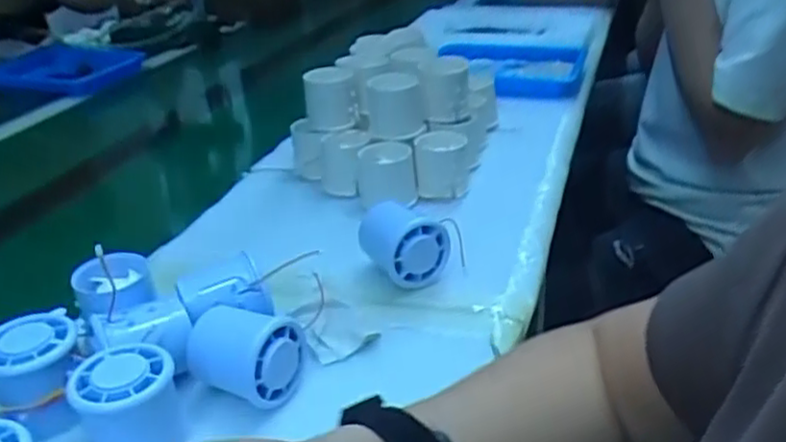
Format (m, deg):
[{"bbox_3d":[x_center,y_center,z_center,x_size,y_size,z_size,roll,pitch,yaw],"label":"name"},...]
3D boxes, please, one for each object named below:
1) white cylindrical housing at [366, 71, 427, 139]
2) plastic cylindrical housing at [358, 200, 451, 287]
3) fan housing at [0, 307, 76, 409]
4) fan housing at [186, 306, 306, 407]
[{"bbox_3d":[0.003,-0.118,0.708,0.057,0.052,0.060,-4,28,0],"label":"white cylindrical housing"},{"bbox_3d":[0.008,0.014,0.564,0.056,0.048,0.068,-16,31,-21],"label":"plastic cylindrical housing"},{"bbox_3d":[-0.220,0.085,0.427,0.055,0.034,0.054,-18,32,-25],"label":"fan housing"},{"bbox_3d":[-0.095,0.080,0.448,0.066,0.046,0.049,14,33,29],"label":"fan housing"}]

